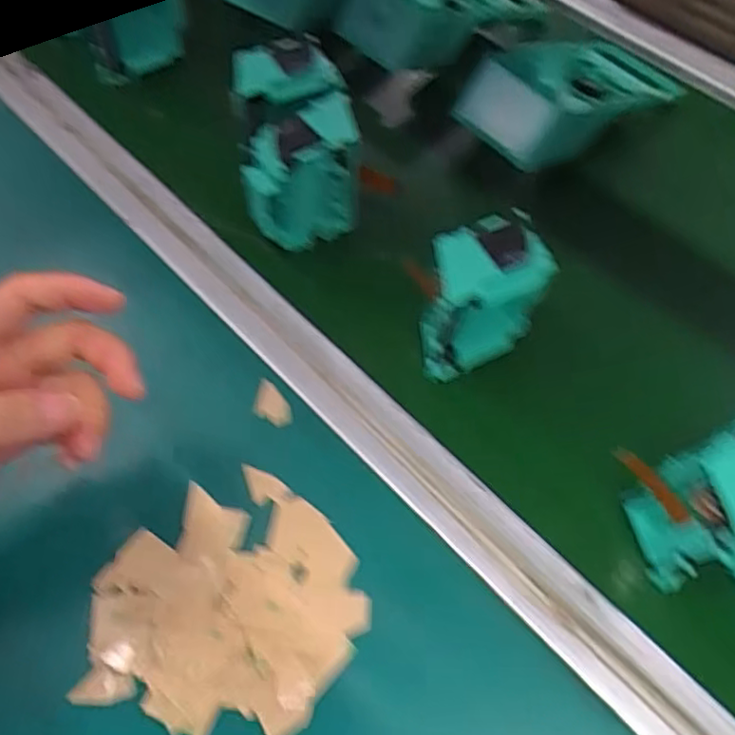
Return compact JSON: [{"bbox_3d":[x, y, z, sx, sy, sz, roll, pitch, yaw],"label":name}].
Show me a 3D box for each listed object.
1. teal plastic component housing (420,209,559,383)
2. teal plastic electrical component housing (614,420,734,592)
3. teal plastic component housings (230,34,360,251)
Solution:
[{"bbox_3d":[0.060,-0.037,0.369,0.073,0.073,0.047,-20,60,-15],"label":"teal plastic component housing"},{"bbox_3d":[0.167,0.059,0.312,0.068,0.072,0.062,-20,61,-15],"label":"teal plastic electrical component housing"},{"bbox_3d":[-0.045,-0.150,0.440,0.078,0.078,0.131,-6,58,-7],"label":"teal plastic component housings"}]

